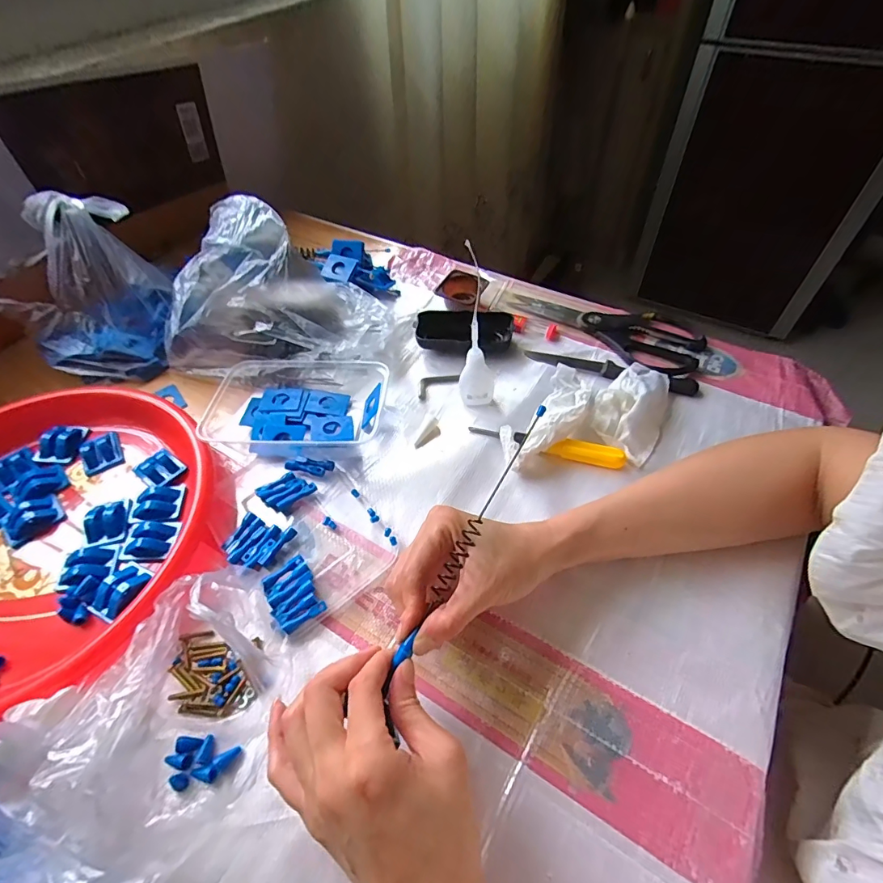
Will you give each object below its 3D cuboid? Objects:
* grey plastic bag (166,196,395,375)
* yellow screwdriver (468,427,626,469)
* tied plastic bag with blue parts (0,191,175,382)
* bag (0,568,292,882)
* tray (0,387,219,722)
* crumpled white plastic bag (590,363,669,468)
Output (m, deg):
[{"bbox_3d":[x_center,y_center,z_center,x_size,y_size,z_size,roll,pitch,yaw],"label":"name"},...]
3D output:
[{"bbox_3d":[-0.177,-0.163,0.495,0.232,0.130,0.133,0,52,2],"label":"grey plastic bag"},{"bbox_3d":[0.097,0.003,0.431,0.142,0.017,0.016,12,54,11],"label":"yellow screwdriver"},{"bbox_3d":[-0.375,-0.148,0.478,0.173,0.150,0.110,-36,59,-23],"label":"tied plastic bag with blue parts"},{"bbox_3d":[-0.179,0.171,0.285,0.132,0.066,0.185,32,60,24],"label":"bag"},{"bbox_3d":[-0.344,0.075,0.379,0.278,0.031,0.280,-1,52,1],"label":"tray"},{"bbox_3d":[0.186,-0.036,0.448,0.064,0.028,0.116,27,58,21],"label":"crumpled white plastic bag"}]

